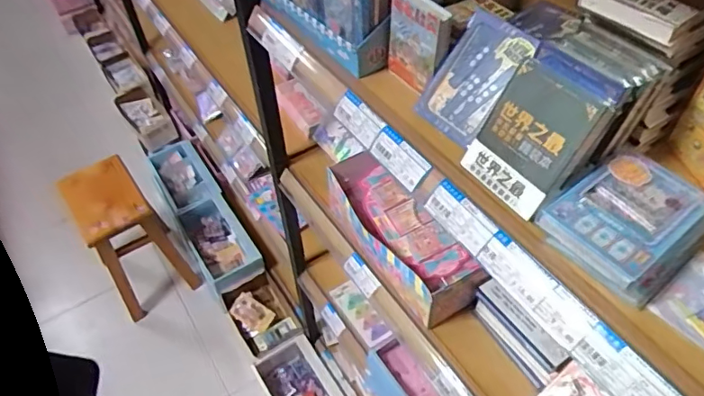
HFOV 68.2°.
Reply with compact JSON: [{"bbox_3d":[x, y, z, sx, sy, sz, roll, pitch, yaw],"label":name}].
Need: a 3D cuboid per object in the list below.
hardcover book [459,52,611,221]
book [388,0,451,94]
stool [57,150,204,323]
[{"bbox_3d":[0.160,-0.053,0.474,0.009,0.118,0.089,-3,43,-46],"label":"hardcover book"},{"bbox_3d":[0.073,-0.175,0.586,0.018,0.100,0.080,-27,50,-24],"label":"book"},{"bbox_3d":[-0.724,0.142,1.717,0.237,0.446,0.299,-31,54,-22],"label":"stool"}]

